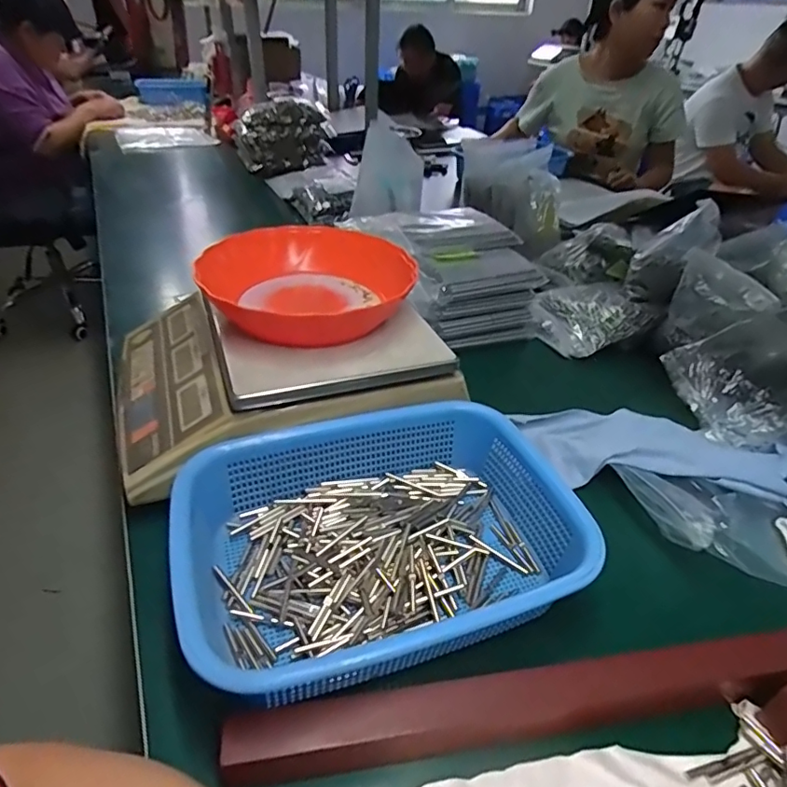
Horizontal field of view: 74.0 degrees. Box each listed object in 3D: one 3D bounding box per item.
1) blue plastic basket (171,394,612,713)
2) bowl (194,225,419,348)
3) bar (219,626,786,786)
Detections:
[{"bbox_3d":[-0.008,0.108,0.406,0.283,0.070,0.213,-11,39,-17],"label":"blue plastic basket"},{"bbox_3d":[-0.085,-0.110,0.533,0.200,0.051,0.196,2,37,-1],"label":"bowl"},{"bbox_3d":[0.098,0.189,0.322,0.383,0.046,0.033,-4,38,-9],"label":"bar"}]

